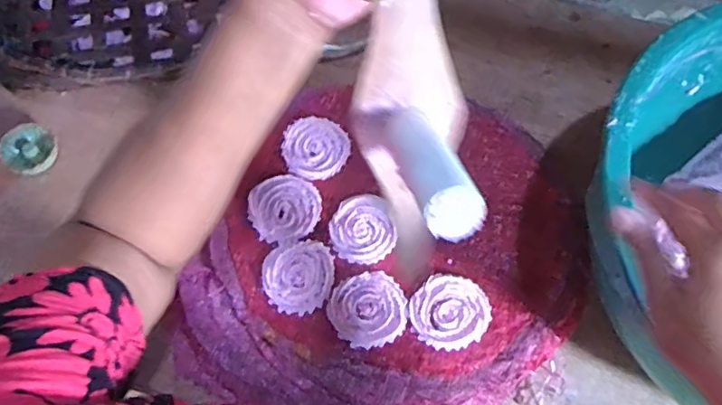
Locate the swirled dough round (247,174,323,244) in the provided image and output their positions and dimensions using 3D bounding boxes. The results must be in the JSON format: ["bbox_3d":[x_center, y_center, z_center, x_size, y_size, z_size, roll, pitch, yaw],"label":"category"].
[{"bbox_3d":[-0.083,0.006,0.620,0.075,0.011,0.076,0,64,0],"label":"swirled dough round"}]

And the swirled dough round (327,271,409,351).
[{"bbox_3d":[0.006,0.108,0.575,0.076,0.008,0.080,0,64,0],"label":"swirled dough round"}]

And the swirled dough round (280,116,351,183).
[{"bbox_3d":[-0.053,-0.063,0.654,0.075,0.007,0.078,0,64,0],"label":"swirled dough round"}]

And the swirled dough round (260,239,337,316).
[{"bbox_3d":[-0.065,0.074,0.584,0.071,0.007,0.077,0,64,0],"label":"swirled dough round"}]

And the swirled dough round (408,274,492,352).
[{"bbox_3d":[0.088,0.110,0.571,0.078,0.007,0.073,0,64,0],"label":"swirled dough round"}]

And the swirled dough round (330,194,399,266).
[{"bbox_3d":[0.003,0.028,0.616,0.069,0.004,0.078,-8,64,-4],"label":"swirled dough round"}]

